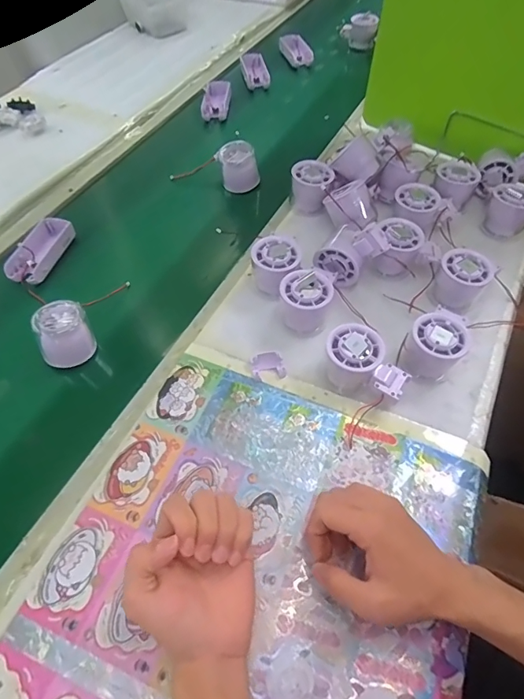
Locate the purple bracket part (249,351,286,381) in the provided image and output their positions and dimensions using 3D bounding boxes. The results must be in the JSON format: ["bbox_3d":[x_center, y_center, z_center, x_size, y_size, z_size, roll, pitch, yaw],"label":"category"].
[{"bbox_3d":[0.007,0.017,0.490,0.035,0.011,0.029,-12,54,-8],"label":"purple bracket part"}]

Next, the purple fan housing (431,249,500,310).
[{"bbox_3d":[0.239,-0.085,0.539,0.055,0.052,0.055,0,53,1],"label":"purple fan housing"}]

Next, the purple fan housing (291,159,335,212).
[{"bbox_3d":[0.071,-0.229,0.643,0.059,0.059,0.053,2,53,3],"label":"purple fan housing"}]

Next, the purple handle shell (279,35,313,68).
[{"bbox_3d":[0.075,-0.652,0.978,0.054,0.028,0.094,-13,54,-9],"label":"purple handle shell"}]

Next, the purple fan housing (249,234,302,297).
[{"bbox_3d":[0.018,-0.100,0.549,0.057,0.053,0.058,0,53,1],"label":"purple fan housing"}]

